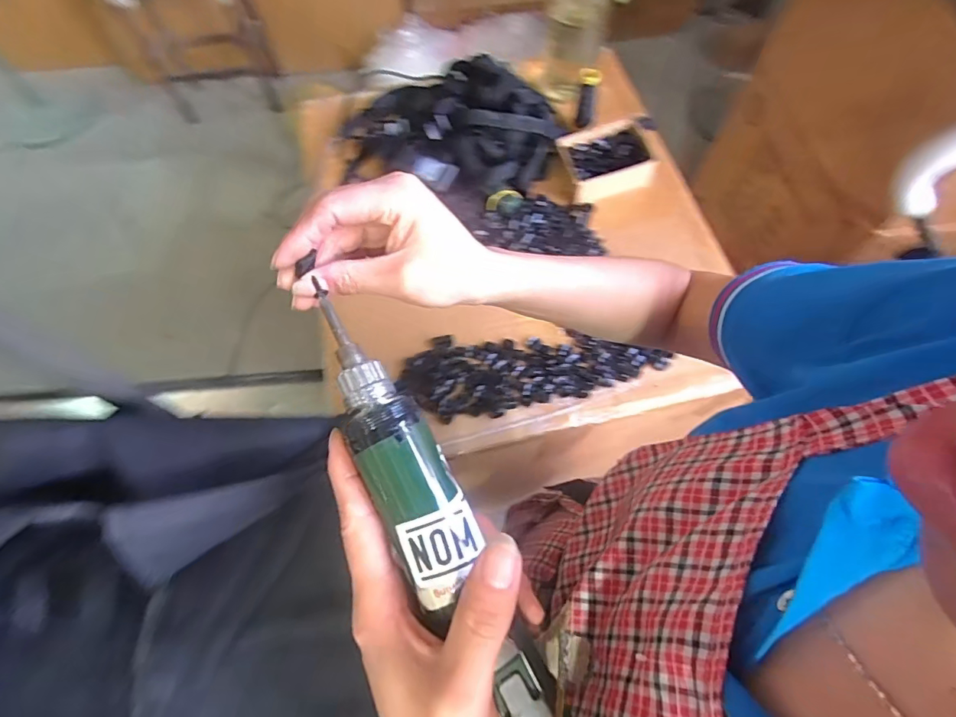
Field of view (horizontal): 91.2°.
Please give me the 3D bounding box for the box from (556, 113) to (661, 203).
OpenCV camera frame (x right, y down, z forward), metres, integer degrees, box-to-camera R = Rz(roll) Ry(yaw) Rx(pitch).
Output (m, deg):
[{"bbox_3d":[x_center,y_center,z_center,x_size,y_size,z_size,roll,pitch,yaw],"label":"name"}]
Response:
[{"bbox_3d":[0.212,-0.321,0.753,0.137,0.041,0.120,-15,67,-5],"label":"box"}]

